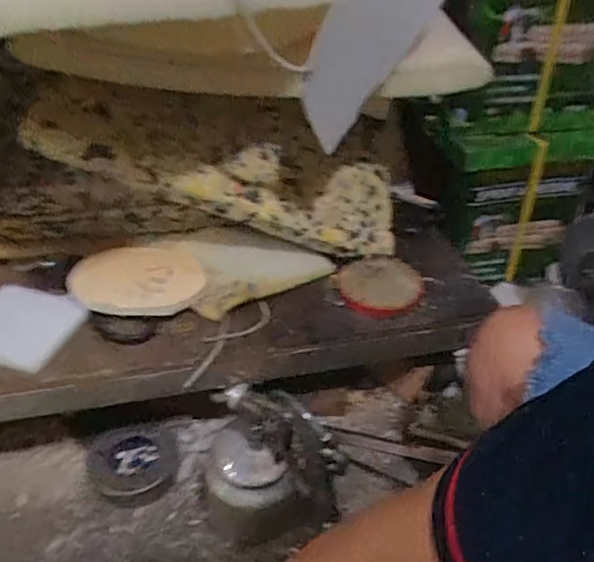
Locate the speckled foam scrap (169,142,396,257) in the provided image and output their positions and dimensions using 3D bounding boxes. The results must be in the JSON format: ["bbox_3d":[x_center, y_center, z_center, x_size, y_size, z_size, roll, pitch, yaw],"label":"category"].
[{"bbox_3d":[-0.004,-0.116,0.728,0.292,0.032,0.143,11,63,-26],"label":"speckled foam scrap"}]

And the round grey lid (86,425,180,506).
[{"bbox_3d":[-0.198,0.220,0.679,0.103,0.018,0.103,1,37,-1],"label":"round grey lid"}]

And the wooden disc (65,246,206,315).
[{"bbox_3d":[-0.193,-0.002,0.675,0.155,0.033,0.101,-2,37,-5],"label":"wooden disc"}]

